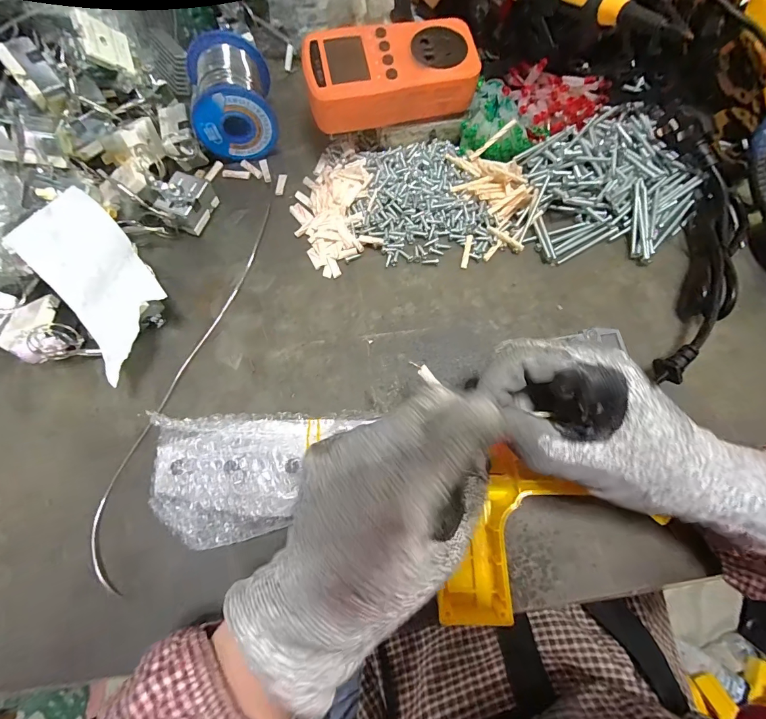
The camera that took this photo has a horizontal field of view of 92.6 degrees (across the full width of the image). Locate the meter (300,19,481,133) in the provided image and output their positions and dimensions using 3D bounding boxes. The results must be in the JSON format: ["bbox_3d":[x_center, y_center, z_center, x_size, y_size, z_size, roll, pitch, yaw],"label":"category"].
[{"bbox_3d":[0.004,-0.218,0.282,0.126,0.038,0.069,-16,76,-6],"label":"meter"}]

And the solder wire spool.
[{"bbox_3d":[-0.123,-0.217,0.302,0.060,0.059,0.077,-10,76,-4],"label":"solder wire spool"}]

